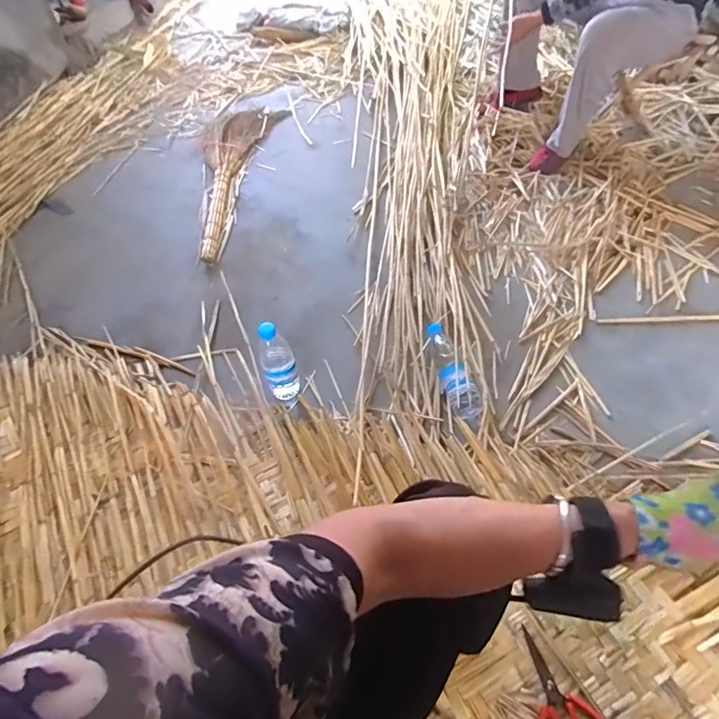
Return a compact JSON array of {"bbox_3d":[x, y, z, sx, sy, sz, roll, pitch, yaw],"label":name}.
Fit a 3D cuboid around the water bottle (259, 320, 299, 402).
[{"bbox_3d":[-0.175,0.000,0.971,0.069,0.211,0.078,-22,56,-11],"label":"water bottle"}]

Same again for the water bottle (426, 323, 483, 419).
[{"bbox_3d":[0.198,0.020,1.004,0.062,0.059,0.246,-14,55,-6],"label":"water bottle"}]

